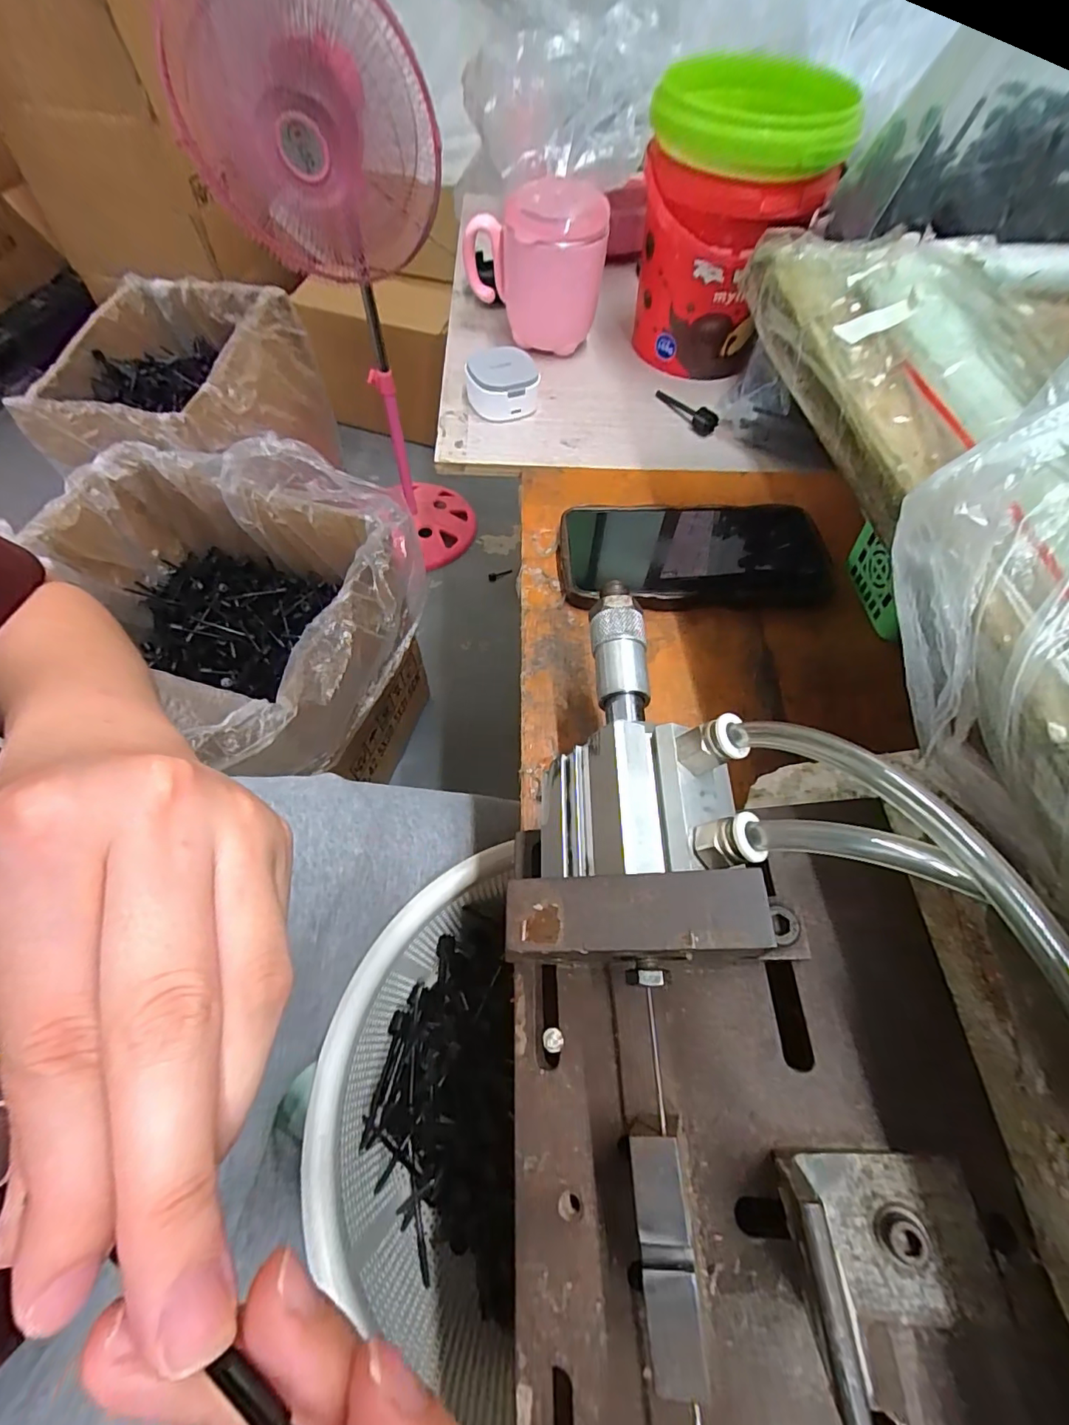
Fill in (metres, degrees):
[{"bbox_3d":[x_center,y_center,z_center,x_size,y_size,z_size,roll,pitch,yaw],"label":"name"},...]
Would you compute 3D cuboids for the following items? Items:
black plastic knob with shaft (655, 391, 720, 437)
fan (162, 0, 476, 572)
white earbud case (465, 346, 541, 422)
[{"bbox_3d":[0.124,-0.247,0.418,0.016,0.014,0.059,-27,66,-16],"label":"black plastic knob with shaft"},{"bbox_3d":[-0.321,-0.679,0.967,0.340,0.853,0.276,-13,63,-10],"label":"fan"},{"bbox_3d":[-0.025,-0.255,0.405,0.054,0.031,0.048,-8,62,-7],"label":"white earbud case"}]

